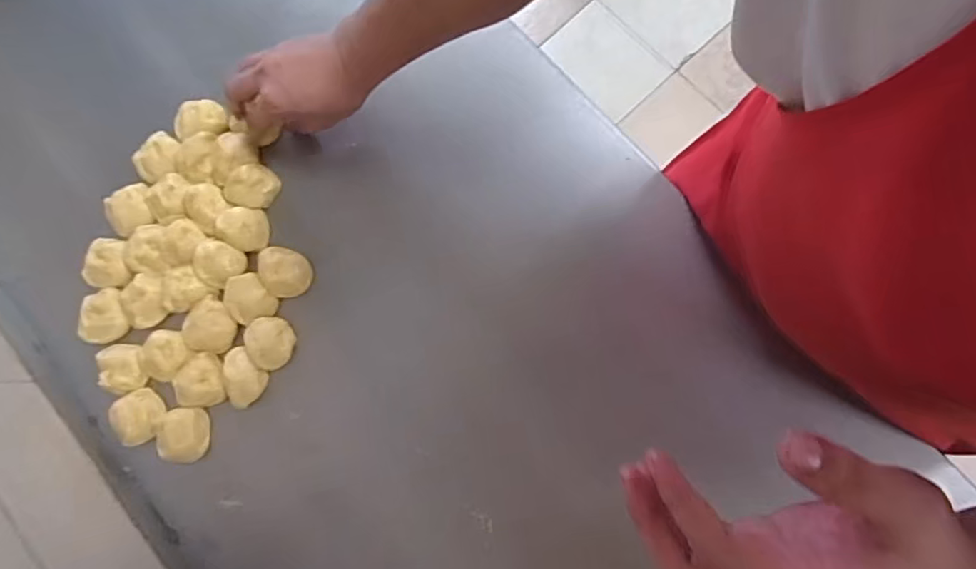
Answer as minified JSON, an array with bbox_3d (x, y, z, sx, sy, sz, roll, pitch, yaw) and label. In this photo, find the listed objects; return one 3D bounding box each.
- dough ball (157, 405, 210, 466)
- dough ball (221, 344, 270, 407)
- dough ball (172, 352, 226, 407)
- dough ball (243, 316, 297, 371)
[{"bbox_3d":[-0.304,0.150,0.555,0.047,0.017,0.053,0,82,5],"label":"dough ball"},{"bbox_3d":[-0.242,0.090,0.562,0.039,0.026,0.058,-15,80,2],"label":"dough ball"},{"bbox_3d":[-0.291,0.096,0.565,0.046,0.019,0.052,-11,81,3],"label":"dough ball"},{"bbox_3d":[-0.220,0.059,0.561,0.043,0.026,0.051,14,83,7],"label":"dough ball"}]

